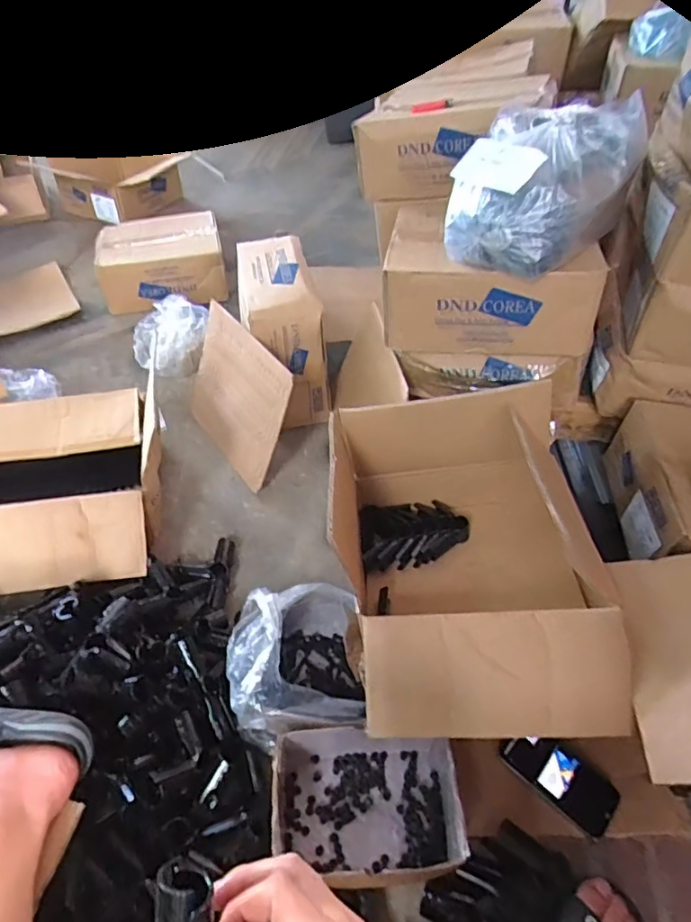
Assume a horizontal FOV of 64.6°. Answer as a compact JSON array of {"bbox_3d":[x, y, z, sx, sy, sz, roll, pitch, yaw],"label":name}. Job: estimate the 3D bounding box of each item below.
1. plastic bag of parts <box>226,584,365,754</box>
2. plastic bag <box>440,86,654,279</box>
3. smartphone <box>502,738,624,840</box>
[{"bbox_3d":[-0.068,0.275,0.746,0.167,0.134,0.192,-8,47,-8],"label":"plastic bag of parts"},{"bbox_3d":[0.271,-0.394,0.793,0.229,0.161,0.204,23,50,19],"label":"plastic bag"},{"bbox_3d":[0.274,0.401,0.699,0.142,0.009,0.073,40,59,19],"label":"smartphone"}]

